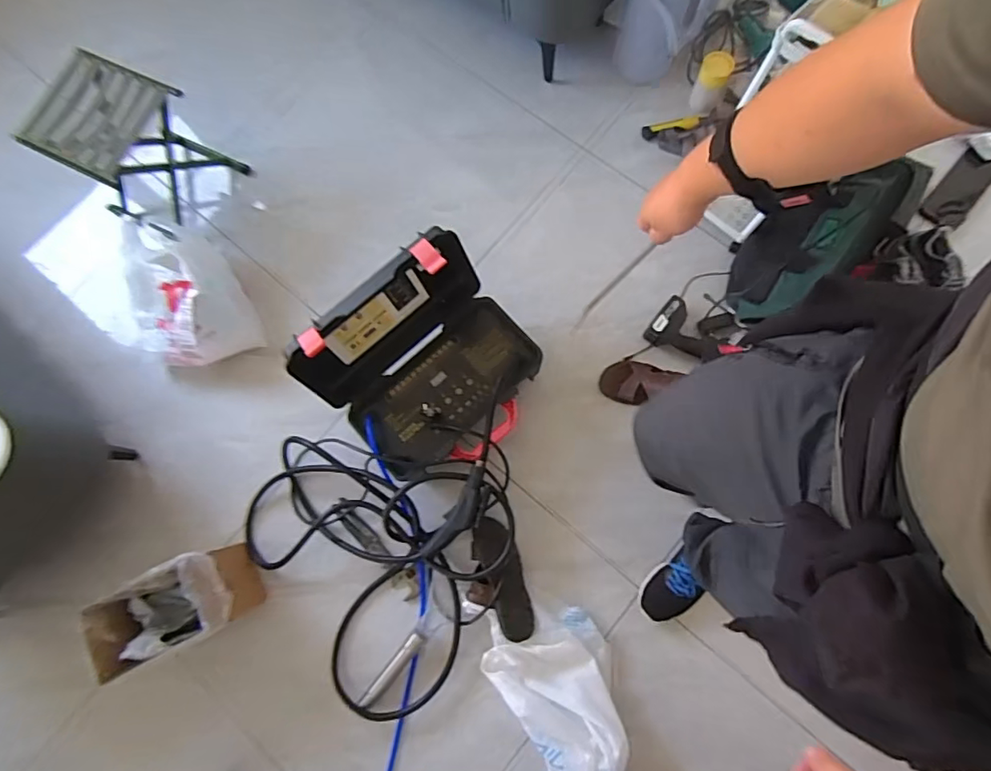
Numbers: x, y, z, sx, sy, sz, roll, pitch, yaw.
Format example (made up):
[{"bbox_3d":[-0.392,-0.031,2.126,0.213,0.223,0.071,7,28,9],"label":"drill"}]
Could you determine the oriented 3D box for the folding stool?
[{"bbox_3d":[-0.862,-0.566,1.313,0.296,0.284,0.283,28,80,9],"label":"folding stool"}]

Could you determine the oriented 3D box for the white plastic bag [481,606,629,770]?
[{"bbox_3d":[0.158,0.651,1.107,0.233,0.085,0.413,-31,77,-4],"label":"white plastic bag"}]

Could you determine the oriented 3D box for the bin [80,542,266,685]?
[{"bbox_3d":[-0.661,0.462,1.120,0.261,0.192,0.165,-24,77,-2],"label":"bin"}]

